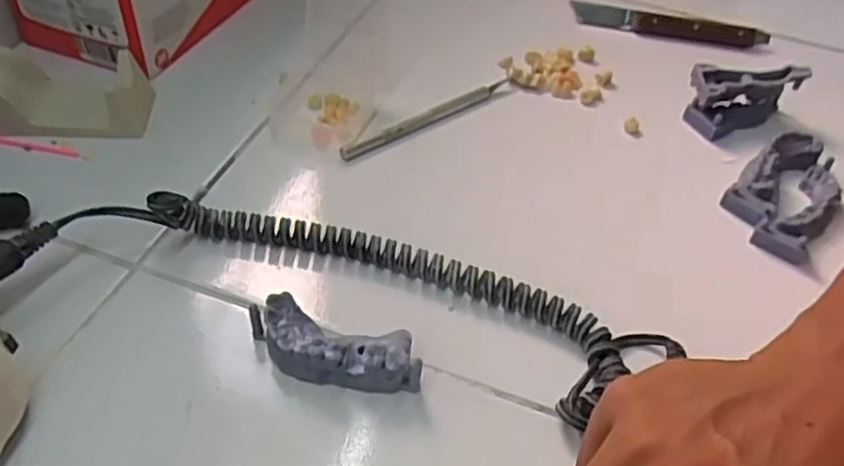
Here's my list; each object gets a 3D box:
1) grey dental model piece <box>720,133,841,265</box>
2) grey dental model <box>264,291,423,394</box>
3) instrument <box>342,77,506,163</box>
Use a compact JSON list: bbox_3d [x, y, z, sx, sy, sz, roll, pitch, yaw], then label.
[{"bbox_3d":[0.216,-0.025,0.419,0.053,0.023,0.092,35,52,26],"label":"grey dental model piece"},{"bbox_3d":[-0.036,0.052,0.317,0.072,0.023,0.026,13,45,6],"label":"grey dental model"},{"bbox_3d":[0.007,-0.075,0.450,0.135,0.011,0.011,-28,55,-31],"label":"instrument"}]

